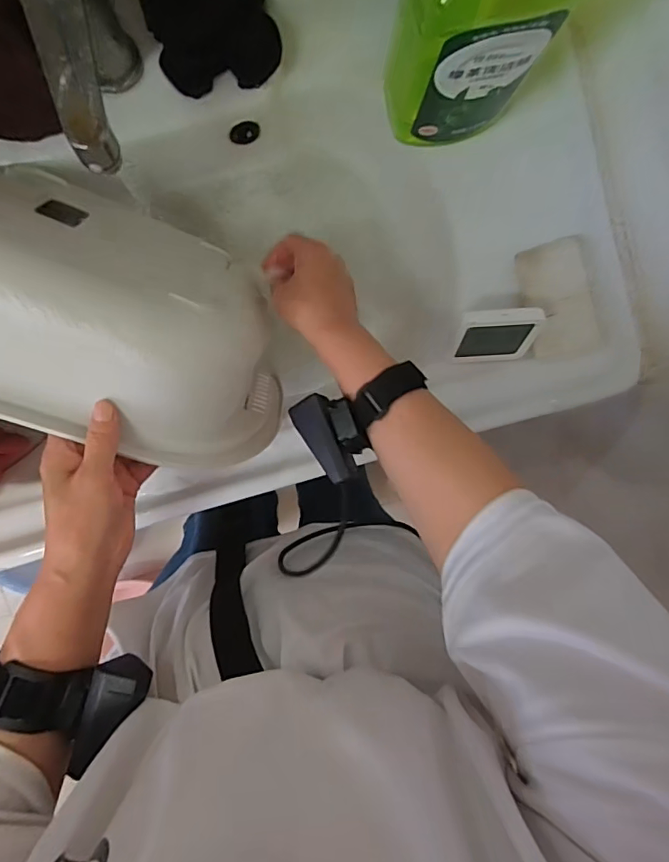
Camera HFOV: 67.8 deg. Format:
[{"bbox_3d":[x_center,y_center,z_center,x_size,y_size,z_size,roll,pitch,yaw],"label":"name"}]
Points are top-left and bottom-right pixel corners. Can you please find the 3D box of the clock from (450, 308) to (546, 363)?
[{"bbox_3d":[0.149,-0.087,0.468,0.075,0.067,0.016,-4,63,-4],"label":"clock"}]

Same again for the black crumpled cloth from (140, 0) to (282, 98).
[{"bbox_3d":[-0.103,-0.344,0.421,0.102,0.017,0.091,-14,129,-6],"label":"black crumpled cloth"}]

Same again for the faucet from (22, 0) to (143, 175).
[{"bbox_3d":[-0.168,-0.252,0.344,0.043,0.202,0.149,-14,95,-3],"label":"faucet"}]

